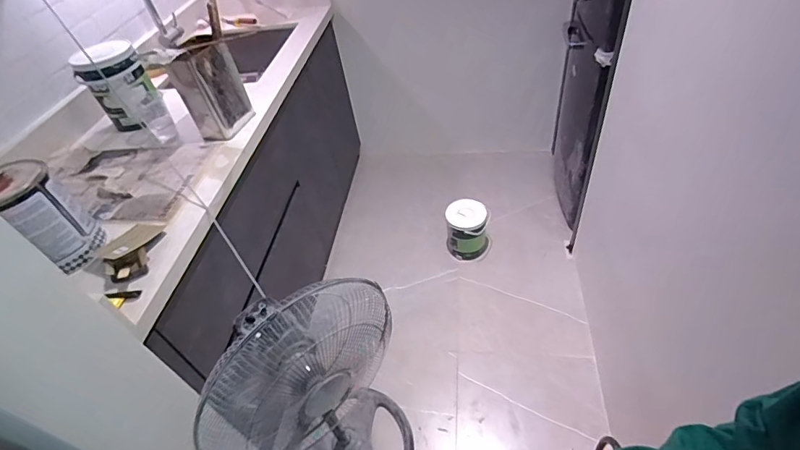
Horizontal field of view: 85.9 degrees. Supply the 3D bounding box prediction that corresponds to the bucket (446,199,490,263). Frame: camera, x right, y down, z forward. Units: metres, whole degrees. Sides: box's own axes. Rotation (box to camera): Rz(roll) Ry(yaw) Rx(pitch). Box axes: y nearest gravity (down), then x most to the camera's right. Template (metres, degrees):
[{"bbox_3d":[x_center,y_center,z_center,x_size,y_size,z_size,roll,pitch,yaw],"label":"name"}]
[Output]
[{"bbox_3d":[0.291,0.025,1.846,0.186,0.223,0.147,3,46,13],"label":"bucket"}]

